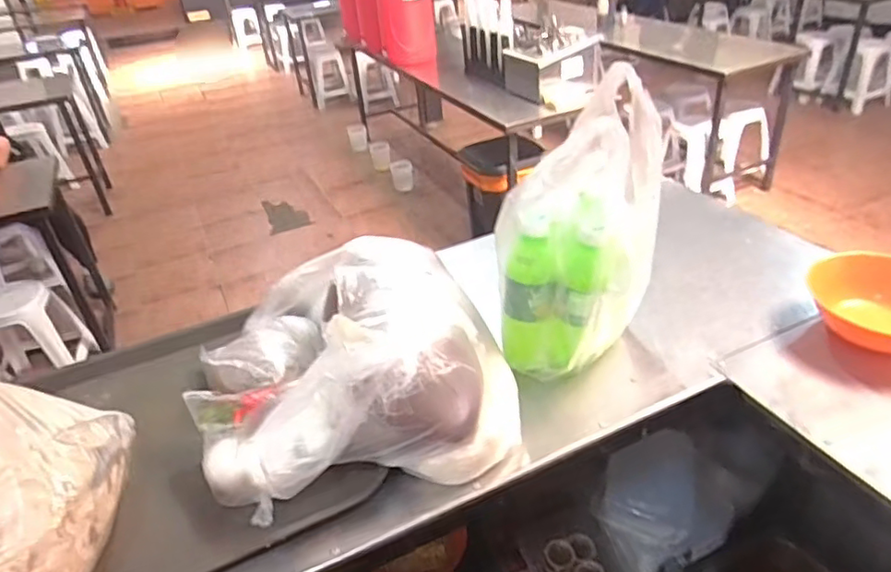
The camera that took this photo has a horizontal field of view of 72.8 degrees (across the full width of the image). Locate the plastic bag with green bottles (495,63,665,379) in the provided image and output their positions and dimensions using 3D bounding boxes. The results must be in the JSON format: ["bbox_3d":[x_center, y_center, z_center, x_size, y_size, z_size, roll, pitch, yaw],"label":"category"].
[{"bbox_3d":[0.146,-0.055,0.630,0.179,0.257,0.116,-26,39,-28],"label":"plastic bag with green bottles"}]

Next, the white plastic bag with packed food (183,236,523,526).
[{"bbox_3d":[-0.102,0.064,0.602,0.306,0.137,0.264,-11,34,-8],"label":"white plastic bag with packed food"}]

